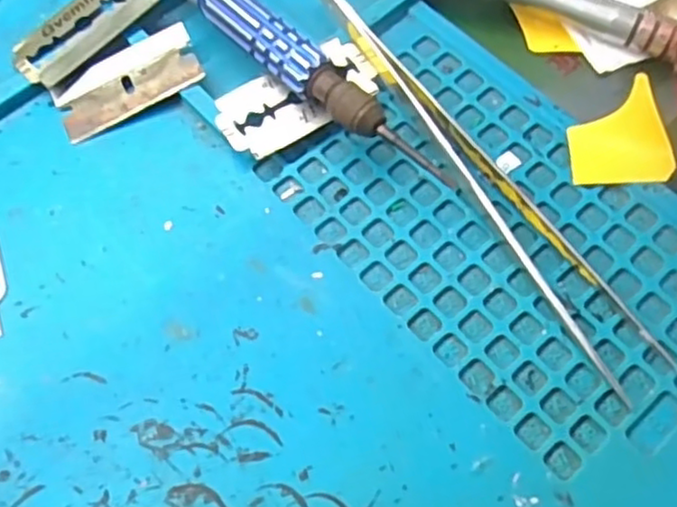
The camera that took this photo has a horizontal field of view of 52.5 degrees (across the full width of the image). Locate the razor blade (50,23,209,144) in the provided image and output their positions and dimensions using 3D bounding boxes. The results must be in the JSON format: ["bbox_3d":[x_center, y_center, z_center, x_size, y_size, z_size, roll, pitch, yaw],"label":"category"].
[{"bbox_3d":[-0.056,-0.046,0.181,0.038,0.004,0.020,-26,67,-9],"label":"razor blade"}]

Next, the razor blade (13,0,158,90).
[{"bbox_3d":[-0.070,-0.063,0.189,0.041,0.004,0.020,-42,65,-13],"label":"razor blade"}]

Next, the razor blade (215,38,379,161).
[{"bbox_3d":[-0.011,-0.040,0.178,0.042,0.004,0.021,-31,71,-12],"label":"razor blade"}]

